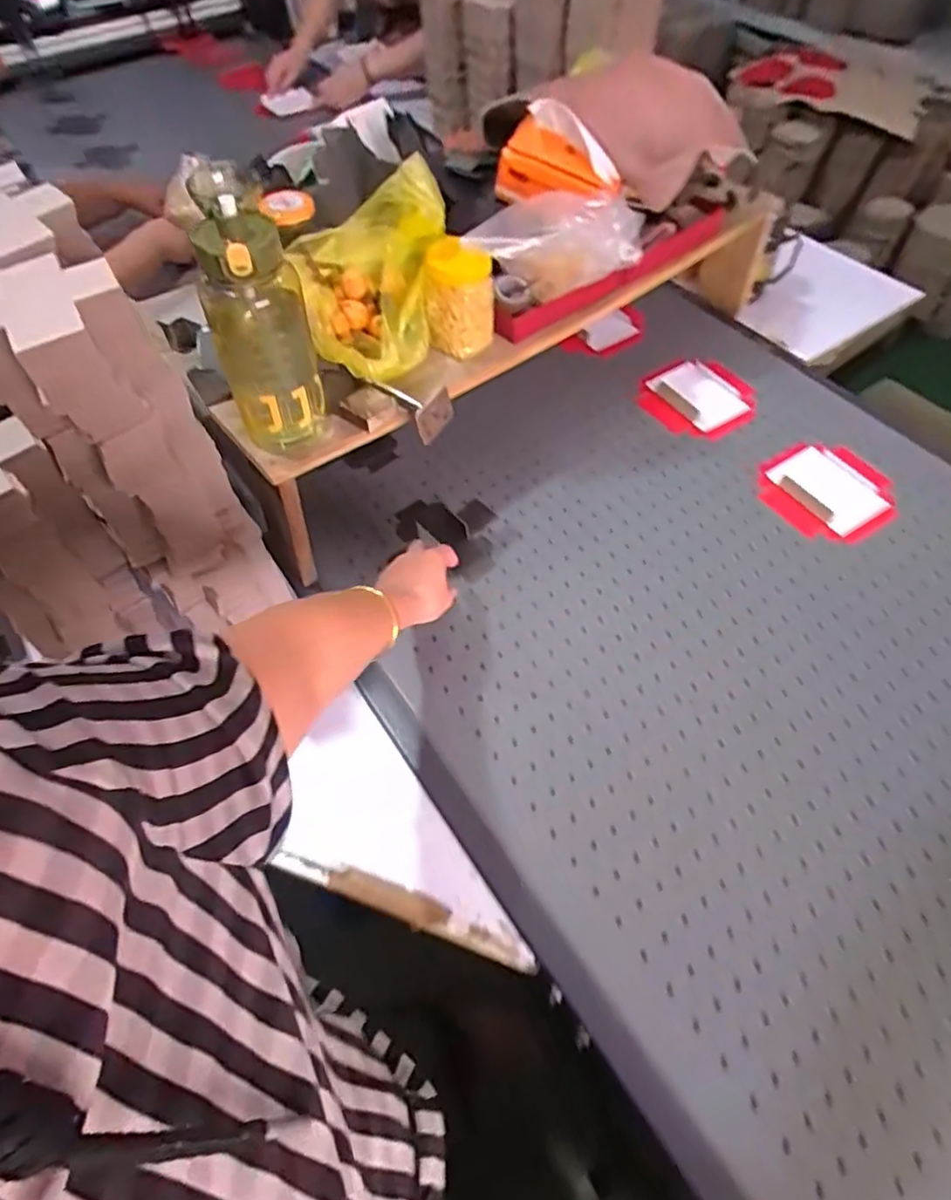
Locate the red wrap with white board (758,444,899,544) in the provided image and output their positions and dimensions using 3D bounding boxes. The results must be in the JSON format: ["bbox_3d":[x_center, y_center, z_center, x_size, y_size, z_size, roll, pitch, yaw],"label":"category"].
[{"bbox_3d":[0.464,-0.147,0.843,0.162,0.007,0.159,-30,61,-17],"label":"red wrap with white board"}]

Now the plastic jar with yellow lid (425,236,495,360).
[{"bbox_3d":[-0.018,-0.339,0.715,0.074,0.114,0.062,-4,57,-1],"label":"plastic jar with yellow lid"}]

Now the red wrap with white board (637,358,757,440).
[{"bbox_3d":[0.335,-0.302,0.954,0.178,0.012,0.153,-29,61,-16],"label":"red wrap with white board"}]

